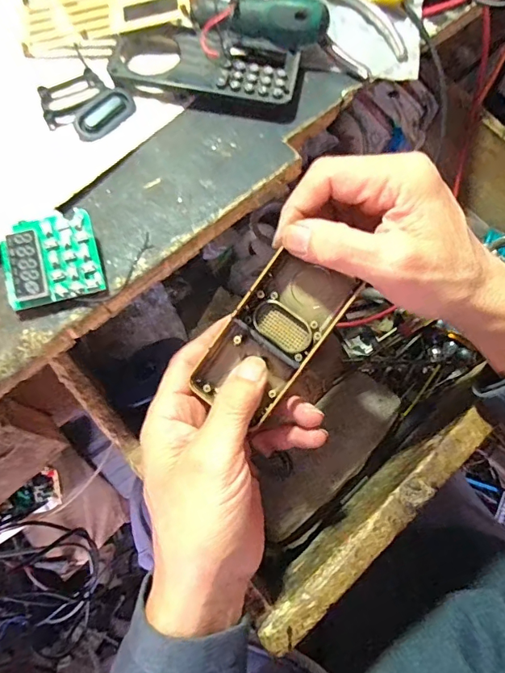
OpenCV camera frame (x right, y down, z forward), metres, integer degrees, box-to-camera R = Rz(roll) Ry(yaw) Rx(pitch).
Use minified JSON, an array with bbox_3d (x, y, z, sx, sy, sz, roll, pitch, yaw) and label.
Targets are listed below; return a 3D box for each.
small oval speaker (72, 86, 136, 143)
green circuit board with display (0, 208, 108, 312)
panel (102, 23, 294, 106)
[{"bbox_3d":[-0.086,-0.128,0.263,0.021,0.006,0.038,43,74,13],"label":"small oval speaker"},{"bbox_3d":[-0.099,-0.038,0.227,0.045,0.015,0.042,-16,71,-8],"label":"green circuit board with display"},{"bbox_3d":[-0.030,-0.163,0.274,0.112,0.015,0.047,10,69,2],"label":"panel"}]

